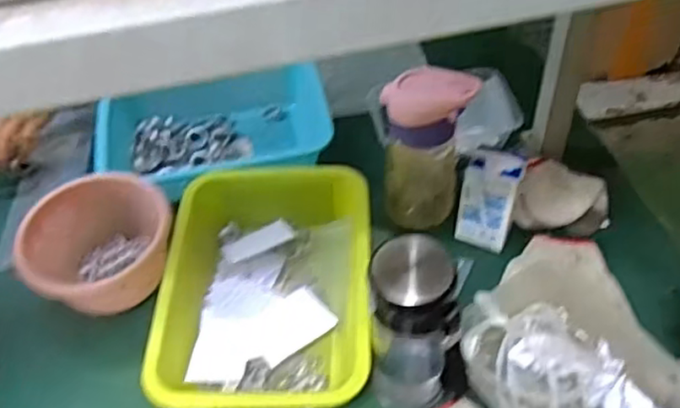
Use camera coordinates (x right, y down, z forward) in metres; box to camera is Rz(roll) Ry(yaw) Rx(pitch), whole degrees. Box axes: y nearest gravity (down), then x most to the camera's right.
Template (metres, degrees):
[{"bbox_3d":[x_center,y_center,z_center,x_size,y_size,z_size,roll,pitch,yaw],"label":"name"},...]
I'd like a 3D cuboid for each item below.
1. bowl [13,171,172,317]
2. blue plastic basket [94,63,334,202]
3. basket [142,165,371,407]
[{"bbox_3d":[-0.247,0.049,0.689,0.147,0.081,0.131,-37,57,-26],"label":"bowl"},{"bbox_3d":[-0.150,-0.090,0.828,0.271,0.087,0.186,-6,49,-2],"label":"blue plastic basket"},{"bbox_3d":[-0.069,0.081,0.655,0.191,0.066,0.252,-1,49,2],"label":"basket"}]

